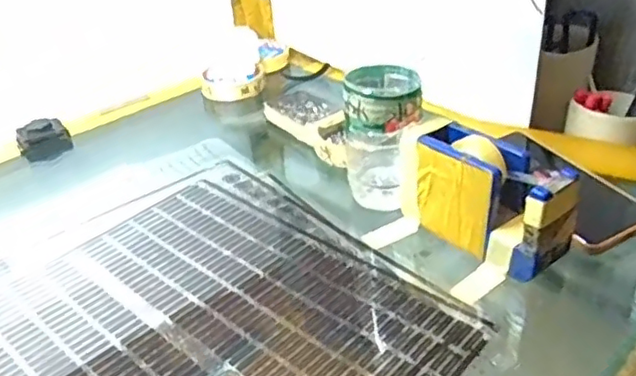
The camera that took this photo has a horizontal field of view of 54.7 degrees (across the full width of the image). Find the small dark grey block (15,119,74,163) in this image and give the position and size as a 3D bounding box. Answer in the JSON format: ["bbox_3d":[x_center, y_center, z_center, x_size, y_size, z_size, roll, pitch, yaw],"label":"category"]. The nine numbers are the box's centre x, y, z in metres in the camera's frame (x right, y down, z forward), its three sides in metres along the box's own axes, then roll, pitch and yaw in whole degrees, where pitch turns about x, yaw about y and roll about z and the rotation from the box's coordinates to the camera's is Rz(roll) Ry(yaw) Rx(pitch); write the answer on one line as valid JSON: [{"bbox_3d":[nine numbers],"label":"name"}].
[{"bbox_3d":[-0.310,-0.053,0.696,0.053,0.047,0.021,-22,37,-26],"label":"small dark grey block"}]

